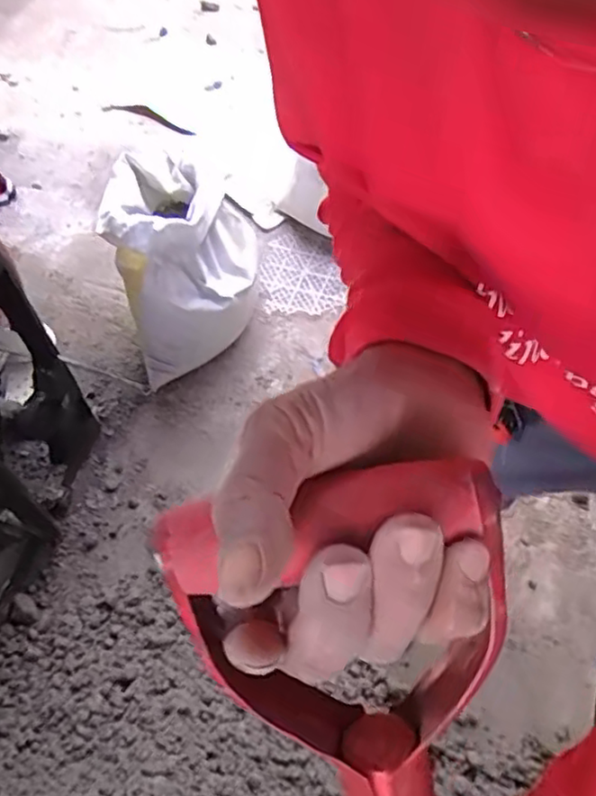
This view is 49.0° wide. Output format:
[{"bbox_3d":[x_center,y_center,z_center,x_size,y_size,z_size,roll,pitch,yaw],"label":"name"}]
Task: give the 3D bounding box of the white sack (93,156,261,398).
[{"bbox_3d":[-0.238,-0.279,1.433,0.286,0.410,0.354,-11,59,-4],"label":"white sack"}]

